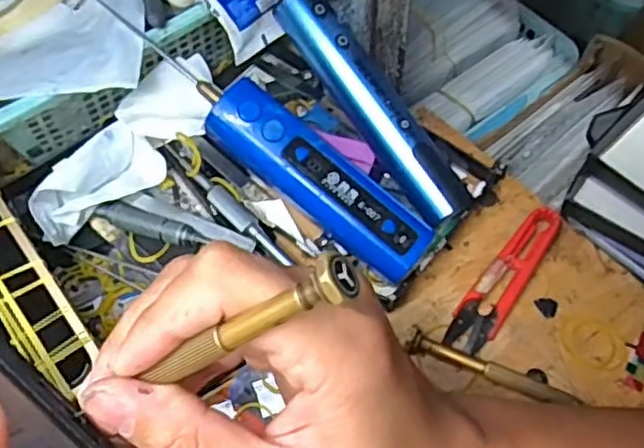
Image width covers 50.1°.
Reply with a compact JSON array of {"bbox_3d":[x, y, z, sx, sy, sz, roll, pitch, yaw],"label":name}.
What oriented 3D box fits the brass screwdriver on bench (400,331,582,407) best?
[{"bbox_3d":[0.086,0.074,0.346,0.086,0.009,0.012,17,63,11],"label":"brass screwdriver on bench"}]

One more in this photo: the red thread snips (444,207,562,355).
[{"bbox_3d":[0.100,0.027,0.372,0.024,0.008,0.095,31,66,18],"label":"red thread snips"}]

